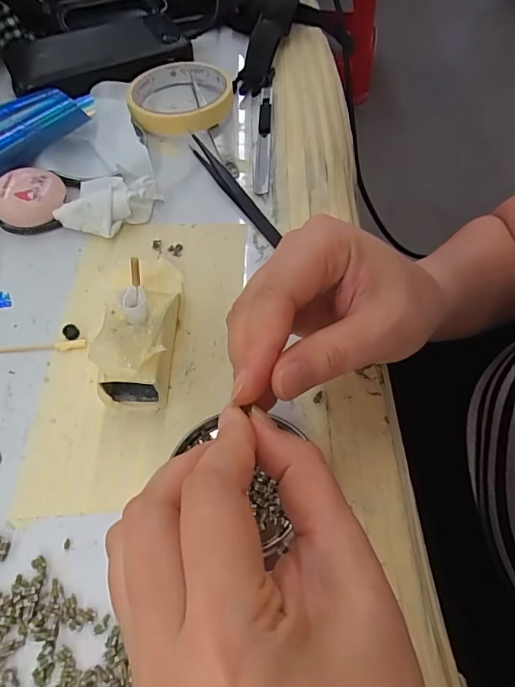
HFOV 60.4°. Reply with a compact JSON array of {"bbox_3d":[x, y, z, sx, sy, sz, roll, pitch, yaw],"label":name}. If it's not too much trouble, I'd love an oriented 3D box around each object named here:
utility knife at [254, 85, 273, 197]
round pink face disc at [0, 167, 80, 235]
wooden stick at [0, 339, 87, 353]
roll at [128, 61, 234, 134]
[{"bbox_3d":[0.005,-0.169,0.360,0.012,0.010,0.120,3,60,-1],"label":"utility knife"},{"bbox_3d":[-0.157,-0.105,0.312,0.044,0.021,0.052,4,60,-1],"label":"round pink face disc"},{"bbox_3d":[-0.132,0.002,0.262,0.059,0.004,0.007,-4,60,-5],"label":"wooden stick"},{"bbox_3d":[-0.065,-0.211,0.375,0.085,0.020,0.085,1,60,-2],"label":"roll"}]

